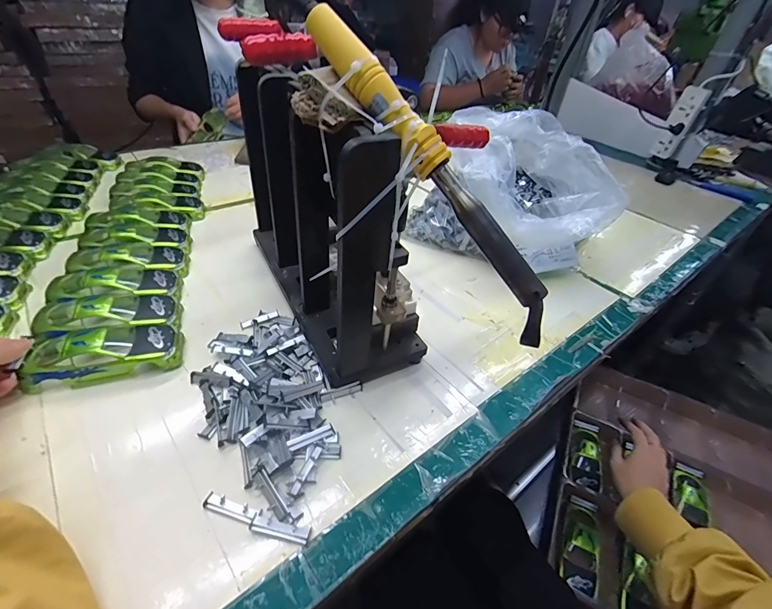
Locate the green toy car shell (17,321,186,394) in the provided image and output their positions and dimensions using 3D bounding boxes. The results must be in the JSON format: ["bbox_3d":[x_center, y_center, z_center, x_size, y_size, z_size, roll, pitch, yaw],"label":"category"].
[{"bbox_3d":[-0.265,0.044,0.356,0.124,0.035,0.055,-11,44,-23],"label":"green toy car shell"}]

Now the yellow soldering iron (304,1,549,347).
[{"bbox_3d":[0.036,-0.083,0.253,0.262,0.029,0.021,52,48,-6],"label":"yellow soldering iron"}]

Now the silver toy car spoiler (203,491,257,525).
[{"bbox_3d":[-0.115,0.151,0.277,0.041,0.004,0.011,15,42,10],"label":"silver toy car spoiler"}]

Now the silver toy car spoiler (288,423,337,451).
[{"bbox_3d":[-0.064,0.115,0.320,0.040,0.010,0.009,-18,47,-25],"label":"silver toy car spoiler"}]

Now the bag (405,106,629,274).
[{"bbox_3d":[0.193,-0.159,0.552,0.195,0.172,0.245,-28,51,-33],"label":"bag"}]

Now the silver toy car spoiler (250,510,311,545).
[{"bbox_3d":[-0.075,0.161,0.269,0.042,0.006,0.013,12,41,7],"label":"silver toy car spoiler"}]

